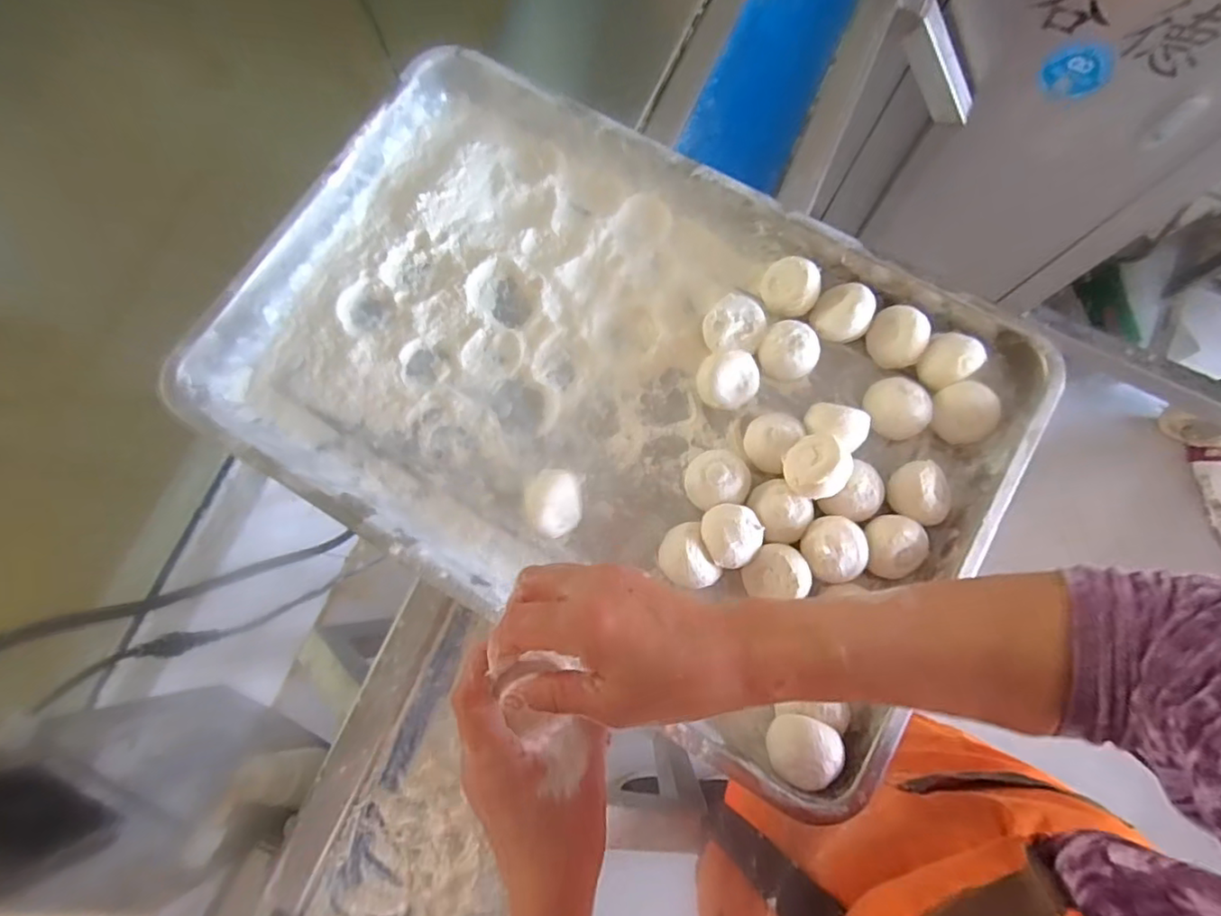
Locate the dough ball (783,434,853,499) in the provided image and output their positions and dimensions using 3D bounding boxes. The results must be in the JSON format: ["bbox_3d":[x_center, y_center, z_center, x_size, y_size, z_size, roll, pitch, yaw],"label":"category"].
[{"bbox_3d":[0.147,0.005,0.431,0.044,0.032,0.045,0,77,0],"label":"dough ball"}]

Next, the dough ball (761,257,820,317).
[{"bbox_3d":[0.145,-0.138,0.491,0.044,0.033,0.037,30,80,7],"label":"dough ball"}]

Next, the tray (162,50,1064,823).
[{"bbox_3d":[-0.003,-0.062,0.471,0.575,0.064,0.378,31,80,7],"label":"tray"}]

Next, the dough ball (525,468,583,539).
[{"bbox_3d":[-0.041,0.036,0.457,0.039,0.045,0.047,-10,78,-1],"label":"dough ball"}]

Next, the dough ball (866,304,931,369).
[{"bbox_3d":[0.223,-0.094,0.474,0.034,0.038,0.044,-44,81,-8],"label":"dough ball"}]

